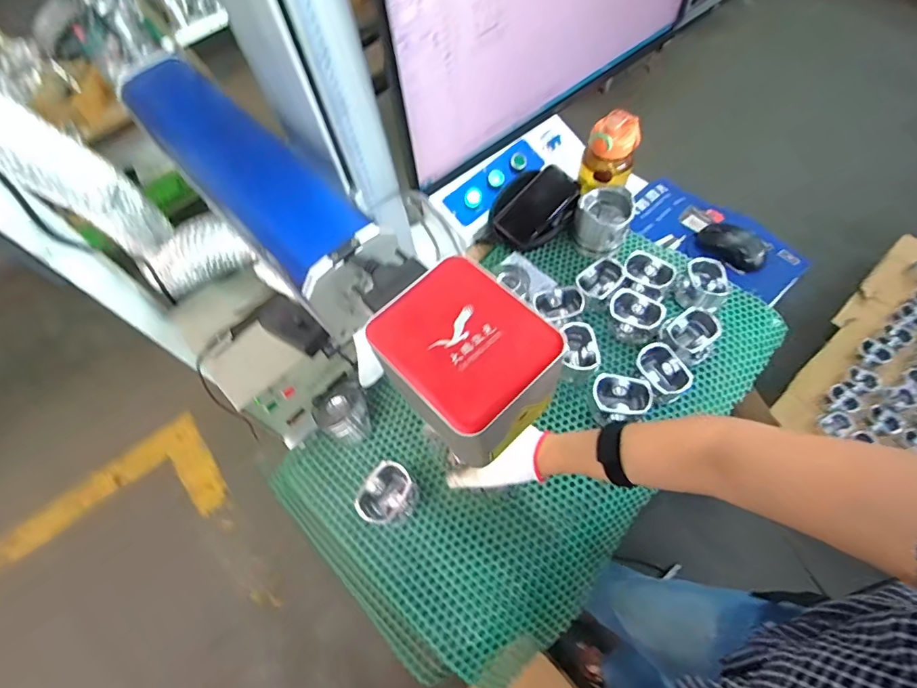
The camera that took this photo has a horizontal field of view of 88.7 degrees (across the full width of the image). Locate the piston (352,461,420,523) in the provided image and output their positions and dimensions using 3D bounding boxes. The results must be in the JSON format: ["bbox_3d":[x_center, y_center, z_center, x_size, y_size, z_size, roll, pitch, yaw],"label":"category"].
[{"bbox_3d":[-0.093,0.199,0.618,0.066,0.053,0.078,33,69,20],"label":"piston"}]

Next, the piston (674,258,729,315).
[{"bbox_3d":[0.382,-0.087,0.736,0.071,0.050,0.081,28,68,18],"label":"piston"}]

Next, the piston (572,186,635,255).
[{"bbox_3d":[0.240,-0.205,0.785,0.089,0.081,0.082,-2,62,4],"label":"piston"}]

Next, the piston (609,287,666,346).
[{"bbox_3d":[0.267,-0.041,0.719,0.078,0.045,0.071,-2,62,4],"label":"piston"}]

